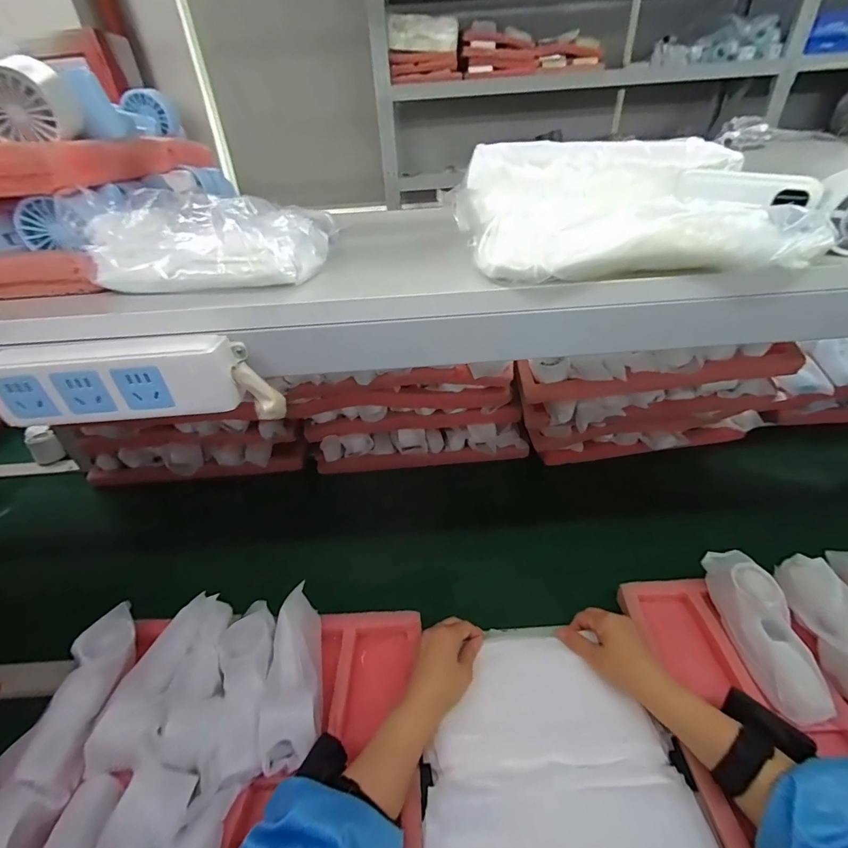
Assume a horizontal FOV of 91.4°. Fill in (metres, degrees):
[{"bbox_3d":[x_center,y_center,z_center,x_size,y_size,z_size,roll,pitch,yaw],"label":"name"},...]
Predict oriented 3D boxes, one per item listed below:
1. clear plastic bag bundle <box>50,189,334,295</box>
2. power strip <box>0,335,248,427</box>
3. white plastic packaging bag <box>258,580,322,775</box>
[{"bbox_3d":[-0.183,-0.163,0.352,0.186,0.060,0.142,-1,35,5],"label":"clear plastic bag bundle"},{"bbox_3d":[-0.223,-0.033,0.303,0.174,0.057,0.028,-5,35,-1],"label":"power strip"},{"bbox_3d":[-0.148,0.283,0.471,0.058,0.056,0.169,-10,35,-8],"label":"white plastic packaging bag"}]

